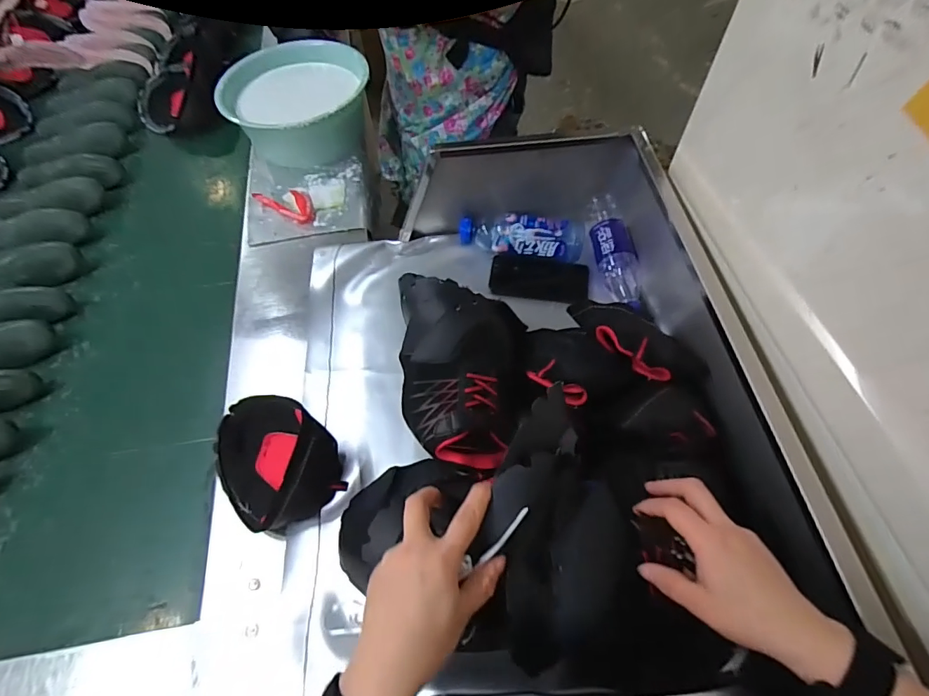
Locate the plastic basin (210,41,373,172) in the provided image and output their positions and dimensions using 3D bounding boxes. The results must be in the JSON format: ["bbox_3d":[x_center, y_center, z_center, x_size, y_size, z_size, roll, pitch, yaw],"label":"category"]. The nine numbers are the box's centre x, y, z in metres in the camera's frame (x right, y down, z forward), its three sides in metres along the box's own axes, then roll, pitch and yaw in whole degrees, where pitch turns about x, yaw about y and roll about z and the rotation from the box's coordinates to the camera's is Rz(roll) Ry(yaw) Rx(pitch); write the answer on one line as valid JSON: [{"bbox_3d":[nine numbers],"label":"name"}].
[{"bbox_3d":[-0.319,-0.510,0.964,0.267,0.143,0.247,-1,59,1],"label":"plastic basin"}]

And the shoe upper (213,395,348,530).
[{"bbox_3d":[-0.262,0.142,0.609,0.194,0.104,0.142,38,67,21],"label":"shoe upper"}]

